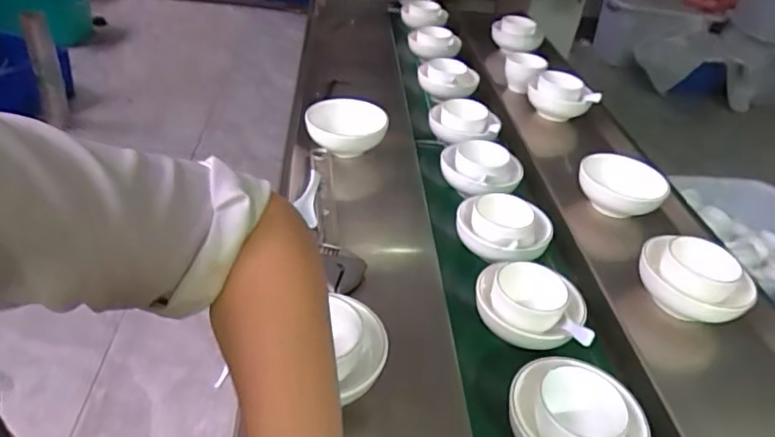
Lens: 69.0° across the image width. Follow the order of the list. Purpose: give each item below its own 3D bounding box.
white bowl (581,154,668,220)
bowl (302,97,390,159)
[{"bbox_3d":[0.333,-0.050,0.793,0.110,0.051,0.110,4,35,-3],"label":"white bowl"},{"bbox_3d":[-0.060,-0.132,0.837,0.115,0.050,0.115,4,35,-3],"label":"bowl"}]

